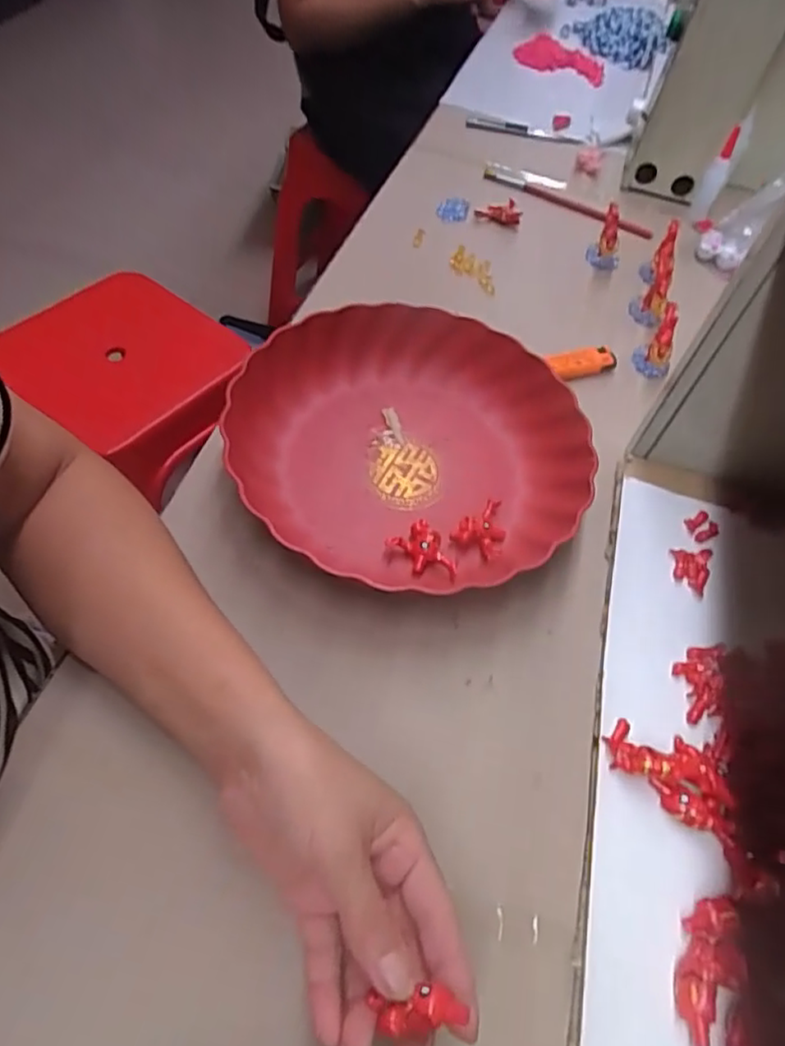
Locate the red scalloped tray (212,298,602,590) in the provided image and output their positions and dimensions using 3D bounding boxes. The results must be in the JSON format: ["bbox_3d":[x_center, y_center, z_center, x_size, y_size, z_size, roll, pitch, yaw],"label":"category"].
[{"bbox_3d":[0.009,-0.059,0.450,0.246,0.048,0.231,-2,55,-9],"label":"red scalloped tray"}]

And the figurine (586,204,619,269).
[{"bbox_3d":[0.217,-0.282,0.632,0.032,0.061,0.033,17,55,5],"label":"figurine"}]

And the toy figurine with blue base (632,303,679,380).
[{"bbox_3d":[0.232,-0.158,0.543,0.030,0.047,0.040,26,56,11],"label":"toy figurine with blue base"}]

